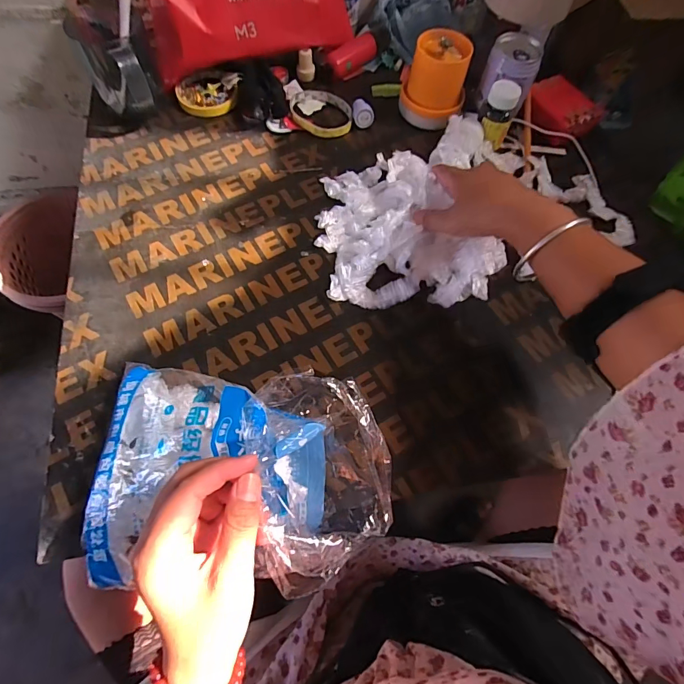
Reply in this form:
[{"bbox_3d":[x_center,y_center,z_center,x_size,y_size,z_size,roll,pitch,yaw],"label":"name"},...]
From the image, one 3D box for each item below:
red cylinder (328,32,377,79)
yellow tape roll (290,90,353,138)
[{"bbox_3d":[0.016,-0.410,0.582,0.081,0.035,0.030,-41,71,-19],"label":"red cylinder"},{"bbox_3d":[-0.028,-0.310,0.544,0.082,0.014,0.079,1,66,-2],"label":"yellow tape roll"}]

